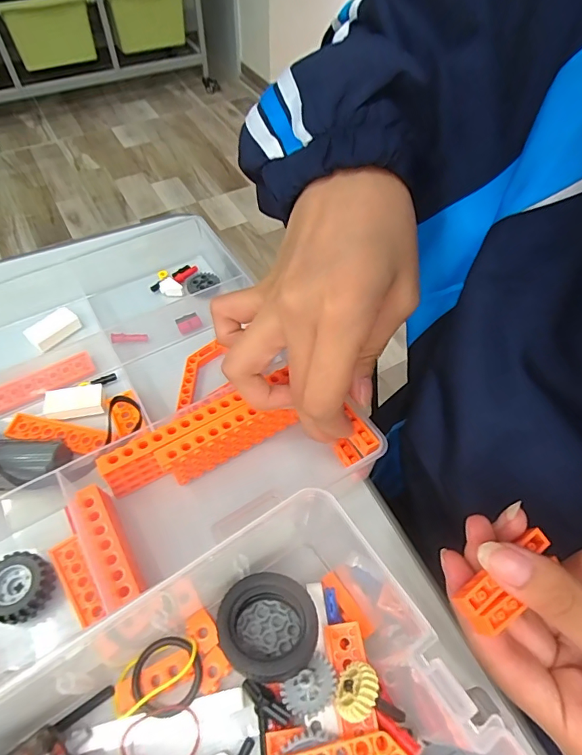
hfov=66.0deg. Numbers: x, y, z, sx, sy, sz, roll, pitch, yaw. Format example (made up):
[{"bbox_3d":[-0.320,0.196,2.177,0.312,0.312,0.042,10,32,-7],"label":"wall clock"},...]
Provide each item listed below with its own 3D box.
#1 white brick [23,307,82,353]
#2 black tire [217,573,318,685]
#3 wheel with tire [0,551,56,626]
[{"bbox_3d":[-0.163,-0.034,0.308,0.014,0.012,0.034,35,60,20],"label":"white brick"},{"bbox_3d":[-0.010,0.110,0.198,0.040,0.023,0.040,-16,57,-13],"label":"black tire"},{"bbox_3d":[-0.129,0.101,0.215,0.031,0.016,0.029,1,55,-2],"label":"wheel with tire"}]

